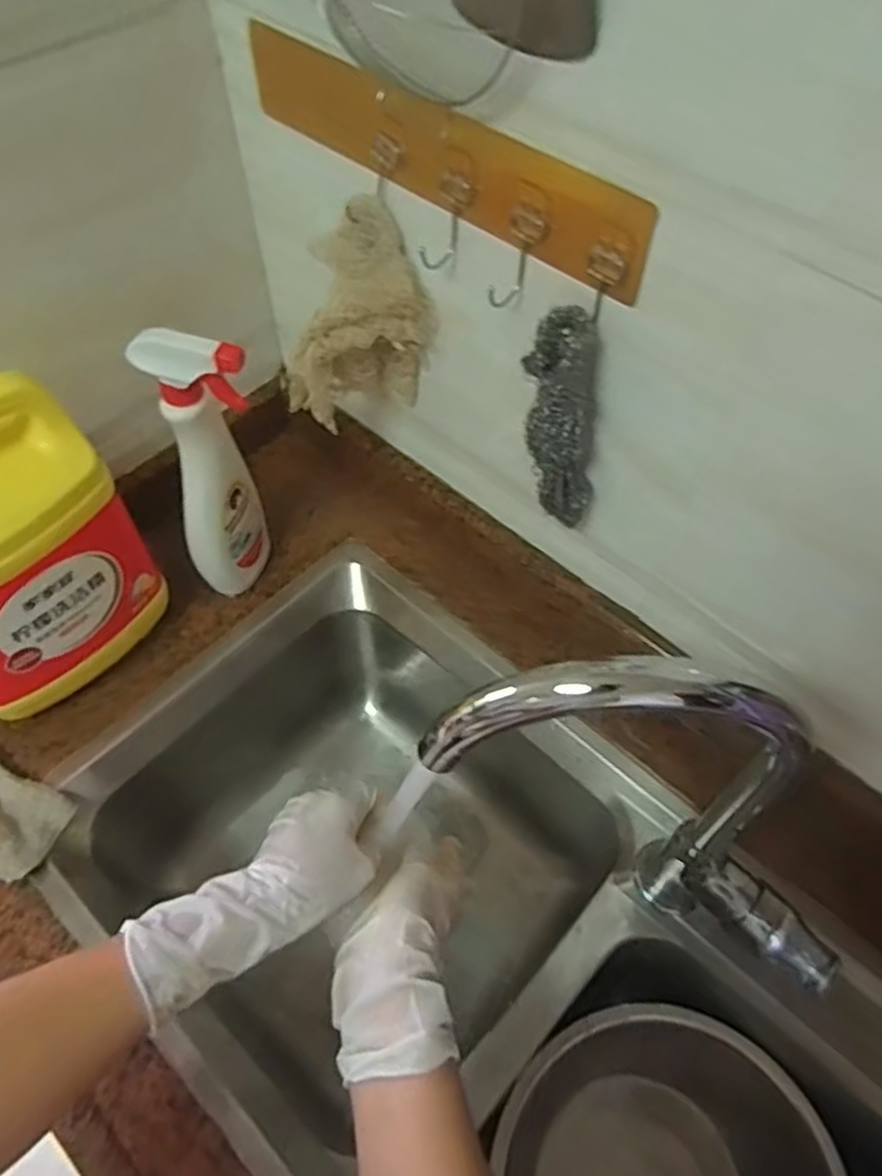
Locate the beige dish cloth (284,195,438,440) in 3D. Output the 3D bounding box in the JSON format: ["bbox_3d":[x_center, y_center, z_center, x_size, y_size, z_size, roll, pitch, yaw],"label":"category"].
[{"bbox_3d":[-0.067,-0.205,0.610,0.114,0.170,0.051,-7,57,-6],"label":"beige dish cloth"}]

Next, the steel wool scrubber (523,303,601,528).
[{"bbox_3d":[0.085,-0.114,0.546,0.060,0.170,0.043,12,57,7],"label":"steel wool scrubber"}]

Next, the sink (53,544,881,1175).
[{"bbox_3d":[0.054,0.342,0.662,0.744,0.241,0.405,38,63,21],"label":"sink"}]

